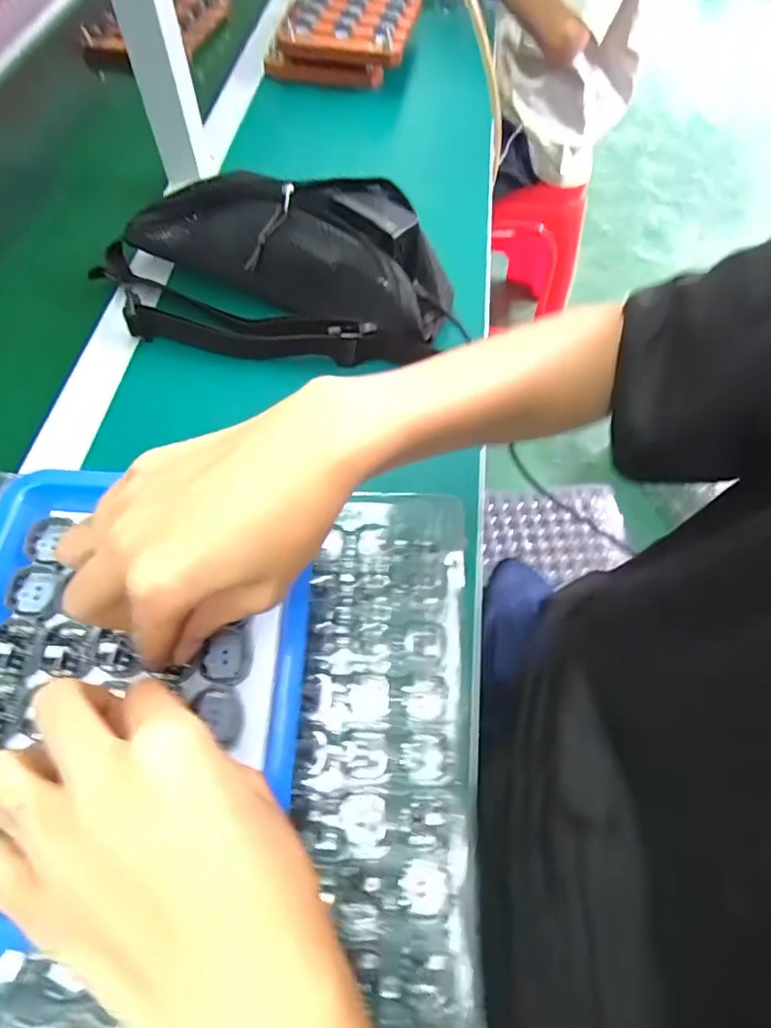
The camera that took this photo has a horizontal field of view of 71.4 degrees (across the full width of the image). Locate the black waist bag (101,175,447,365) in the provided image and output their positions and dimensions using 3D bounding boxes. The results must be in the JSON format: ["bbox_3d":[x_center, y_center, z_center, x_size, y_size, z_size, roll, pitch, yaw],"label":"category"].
[{"bbox_3d":[-0.095,-0.212,0.457,0.291,0.071,0.141,5,61,1],"label":"black waist bag"}]

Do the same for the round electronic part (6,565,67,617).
[{"bbox_3d":[-0.188,0.041,0.287,0.026,0.007,0.026,1,61,-1],"label":"round electronic part"}]

